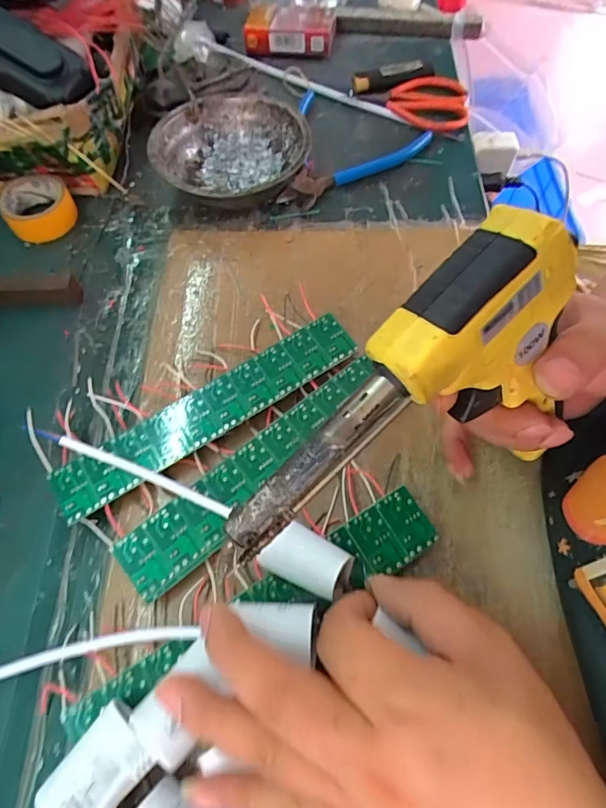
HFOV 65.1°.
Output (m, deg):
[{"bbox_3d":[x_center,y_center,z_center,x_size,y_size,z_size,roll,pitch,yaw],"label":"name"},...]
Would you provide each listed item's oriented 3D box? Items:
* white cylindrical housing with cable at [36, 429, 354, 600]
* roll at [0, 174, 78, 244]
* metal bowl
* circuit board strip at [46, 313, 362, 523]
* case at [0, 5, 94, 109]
[{"bbox_3d":[-0.066,0.049,0.257,0.194,0.033,0.026,23,66,13],"label":"white cylindrical housing with cable"},{"bbox_3d":[-0.218,-0.162,0.391,0.054,0.026,0.053,-1,63,2],"label":"roll"},{"bbox_3d":[-0.060,-0.205,0.399,0.125,0.041,0.125,-1,63,2],"label":"metal bowl"},{"bbox_3d":[-0.058,0.006,0.303,0.199,0.020,0.035,-31,66,-13],"label":"circuit board strip"},{"bbox_3d":[-0.215,-0.267,0.360,0.107,0.031,0.050,26,65,-7],"label":"case"}]

